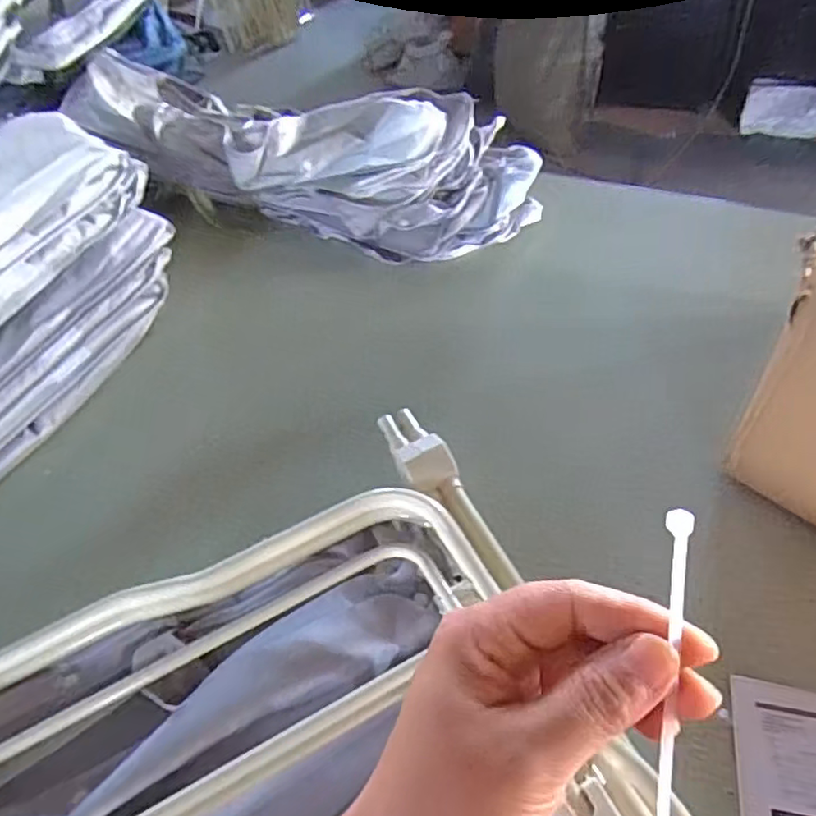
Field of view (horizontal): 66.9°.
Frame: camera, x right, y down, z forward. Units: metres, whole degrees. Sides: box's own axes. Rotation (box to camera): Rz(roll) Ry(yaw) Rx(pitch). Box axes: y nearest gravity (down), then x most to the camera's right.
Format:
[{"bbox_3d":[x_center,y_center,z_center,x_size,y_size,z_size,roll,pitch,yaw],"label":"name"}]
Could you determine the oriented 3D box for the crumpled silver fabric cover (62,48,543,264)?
[{"bbox_3d":[-0.194,-0.453,1.047,0.835,0.159,0.296,17,55,19],"label":"crumpled silver fabric cover"}]

